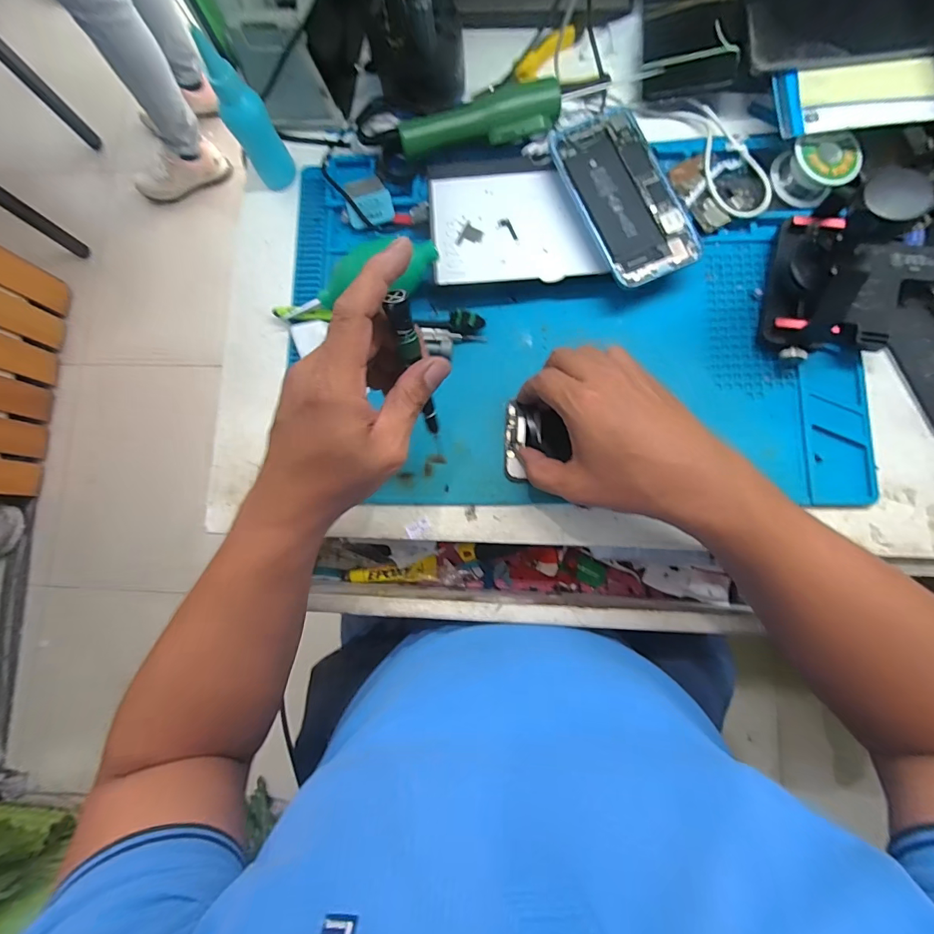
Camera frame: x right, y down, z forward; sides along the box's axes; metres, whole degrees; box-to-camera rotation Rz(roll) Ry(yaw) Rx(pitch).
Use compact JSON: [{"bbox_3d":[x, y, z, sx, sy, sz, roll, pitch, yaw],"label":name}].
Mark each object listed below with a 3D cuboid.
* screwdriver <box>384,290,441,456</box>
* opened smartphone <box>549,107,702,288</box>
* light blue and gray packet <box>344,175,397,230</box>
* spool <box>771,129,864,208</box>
[{"bbox_3d":[-0.031,-0.056,0.291,0.012,0.124,0.013,-10,51,2],"label":"screwdriver"},{"bbox_3d":[0.128,-0.223,0.356,0.074,0.004,0.150,-22,82,-1],"label":"opened smartphone"},{"bbox_3d":[-0.088,-0.238,0.391,0.039,0.010,0.044,-16,81,1],"label":"light blue and gray packet"},{"bbox_3d":[0.288,-0.248,0.359,0.054,0.031,0.055,0,82,3],"label":"spool"}]

